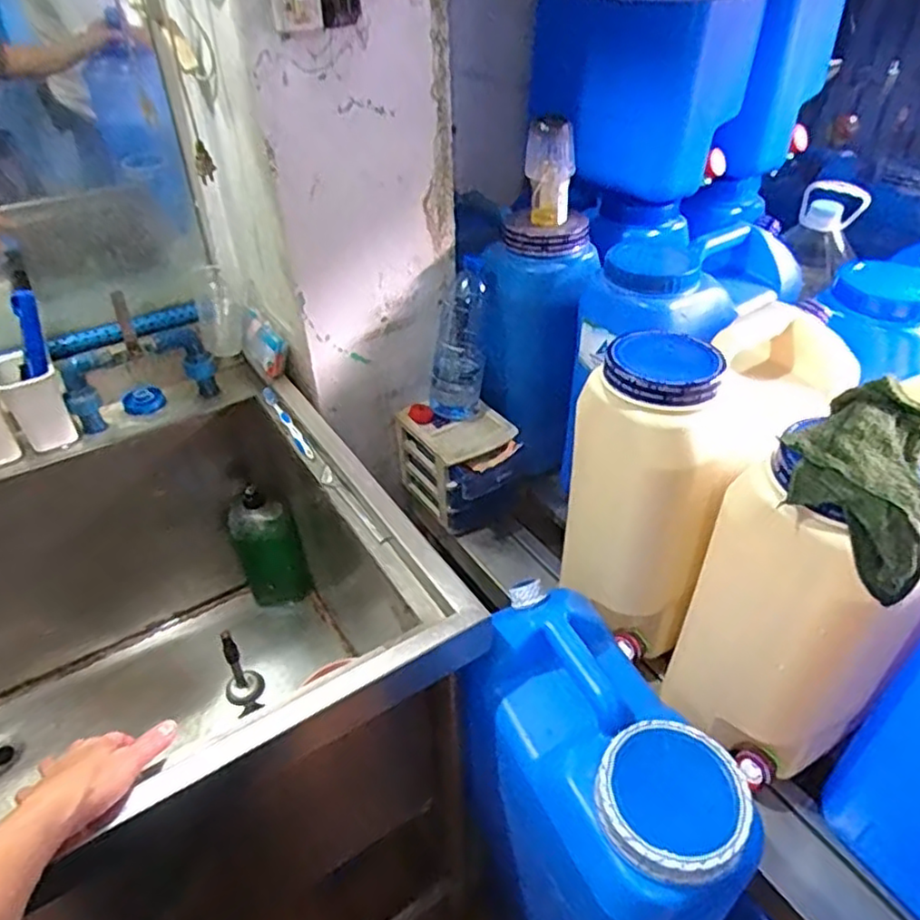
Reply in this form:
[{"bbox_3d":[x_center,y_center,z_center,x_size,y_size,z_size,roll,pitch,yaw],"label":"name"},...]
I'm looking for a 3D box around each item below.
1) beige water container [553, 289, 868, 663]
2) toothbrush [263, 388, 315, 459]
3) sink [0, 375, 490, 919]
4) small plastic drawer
[{"bbox_3d":[0.293,0.016,0.839,0.314,0.390,0.192,-29,43,-30],"label":"beige water container"},{"bbox_3d":[-0.248,-0.054,0.961,0.018,0.018,0.189,-22,40,-23],"label":"toothbrush"},{"bbox_3d":[-0.463,0.310,0.841,0.819,0.429,0.646,-23,41,-24],"label":"sink"},{"bbox_3d":[0.007,0.006,1.111,0.145,0.155,0.208,-24,41,-25],"label":"small plastic drawer"}]

